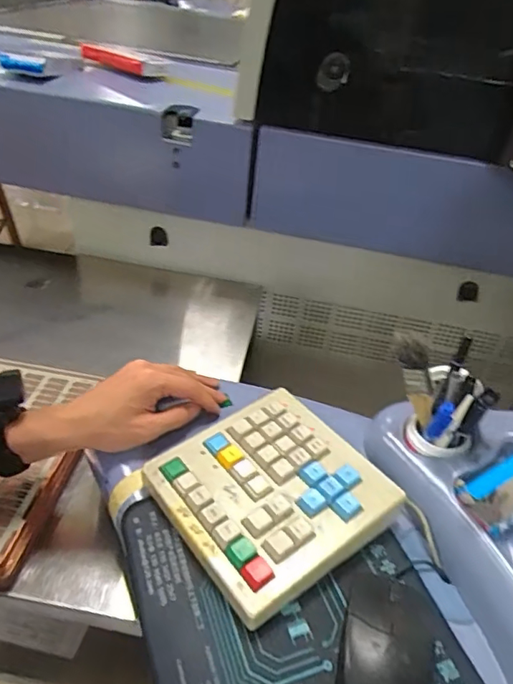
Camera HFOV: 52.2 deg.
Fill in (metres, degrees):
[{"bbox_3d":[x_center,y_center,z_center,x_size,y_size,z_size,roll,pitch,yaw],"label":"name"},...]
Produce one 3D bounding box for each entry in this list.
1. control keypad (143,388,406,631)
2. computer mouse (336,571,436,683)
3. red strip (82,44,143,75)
[{"bbox_3d":[0.011,0.121,0.435,0.153,0.034,0.158,-21,46,-31],"label":"control keypad"},{"bbox_3d":[0.086,0.202,0.340,0.059,0.039,0.116,16,39,11],"label":"computer mouse"},{"bbox_3d":[-0.246,-0.470,0.872,0.137,0.021,0.013,27,42,23],"label":"red strip"}]

